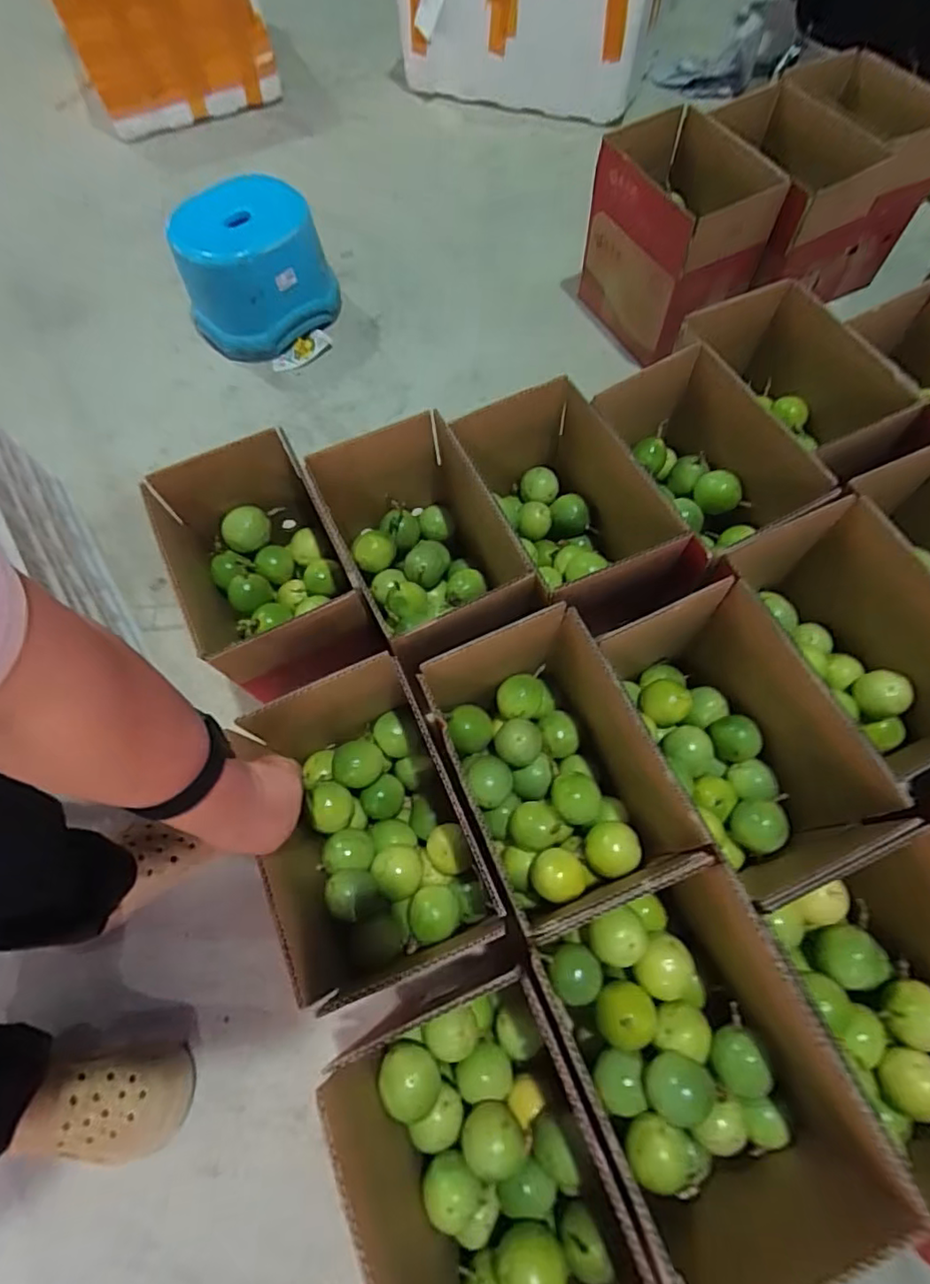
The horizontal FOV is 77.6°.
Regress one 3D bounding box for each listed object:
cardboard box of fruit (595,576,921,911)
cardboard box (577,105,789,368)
[{"bbox_3d":[0.271,0.111,0.625,0.175,0.184,0.275,-23,67,-7],"label":"cardboard box of fruit"},{"bbox_3d":[0.370,-0.709,1.050,0.192,0.274,0.271,-28,68,-10],"label":"cardboard box"}]

